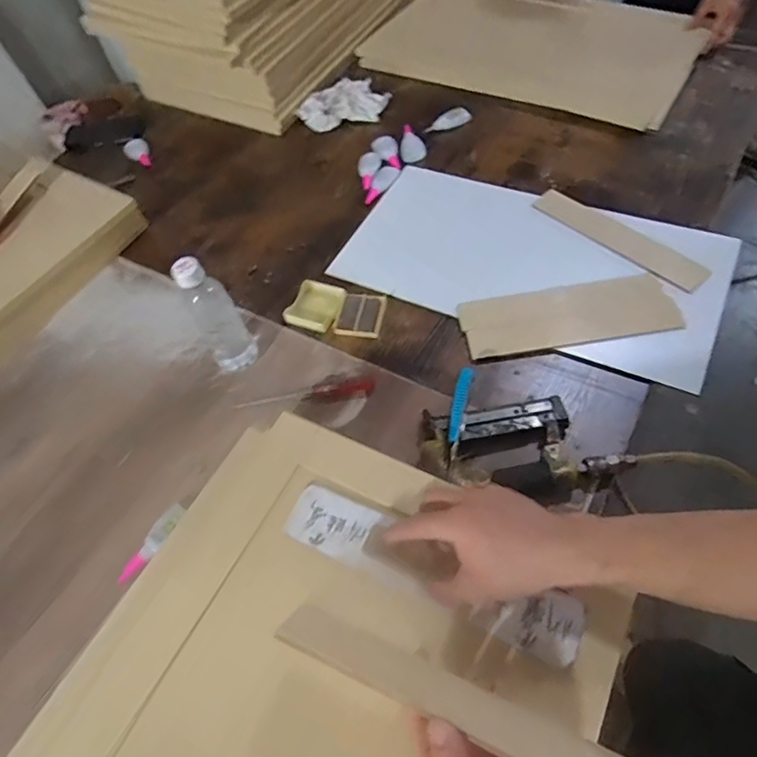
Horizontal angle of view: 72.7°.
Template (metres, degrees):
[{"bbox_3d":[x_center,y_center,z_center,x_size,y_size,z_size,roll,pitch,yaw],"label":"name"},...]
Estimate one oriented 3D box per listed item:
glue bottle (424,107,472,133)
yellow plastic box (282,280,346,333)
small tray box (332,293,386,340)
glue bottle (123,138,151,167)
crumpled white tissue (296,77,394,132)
[{"bbox_3d":[0.139,-0.517,1.030,0.108,0.021,0.030,-25,59,-9],"label":"glue bottle"},{"bbox_3d":[-0.098,-0.117,0.807,0.077,0.026,0.081,21,62,18],"label":"yellow plastic box"},{"bbox_3d":[-0.027,-0.096,0.789,0.068,0.014,0.083,9,59,12],"label":"small tray box"},{"bbox_3d":[-0.500,-0.469,1.075,0.048,0.036,0.081,-31,60,-13],"label":"glue bottle"},{"bbox_3d":[-0.072,-0.575,1.069,0.191,0.039,0.110,-13,58,-4],"label":"crumpled white tissue"}]

